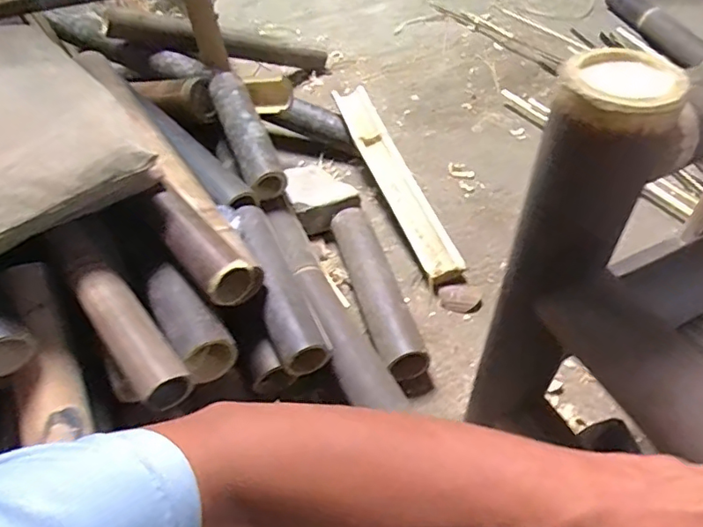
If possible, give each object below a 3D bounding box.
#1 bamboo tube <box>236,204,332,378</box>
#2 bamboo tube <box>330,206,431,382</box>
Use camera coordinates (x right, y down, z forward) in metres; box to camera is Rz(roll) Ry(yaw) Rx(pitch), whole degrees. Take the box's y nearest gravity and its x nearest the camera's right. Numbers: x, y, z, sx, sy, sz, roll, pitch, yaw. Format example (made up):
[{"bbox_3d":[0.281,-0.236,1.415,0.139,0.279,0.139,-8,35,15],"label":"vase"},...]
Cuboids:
[{"bbox_3d":[-0.103,0.025,0.756,0.063,0.074,0.286,-18,50,-14],"label":"bamboo tube"},{"bbox_3d":[0.034,0.027,0.834,0.068,0.083,0.327,-13,49,-10],"label":"bamboo tube"}]

